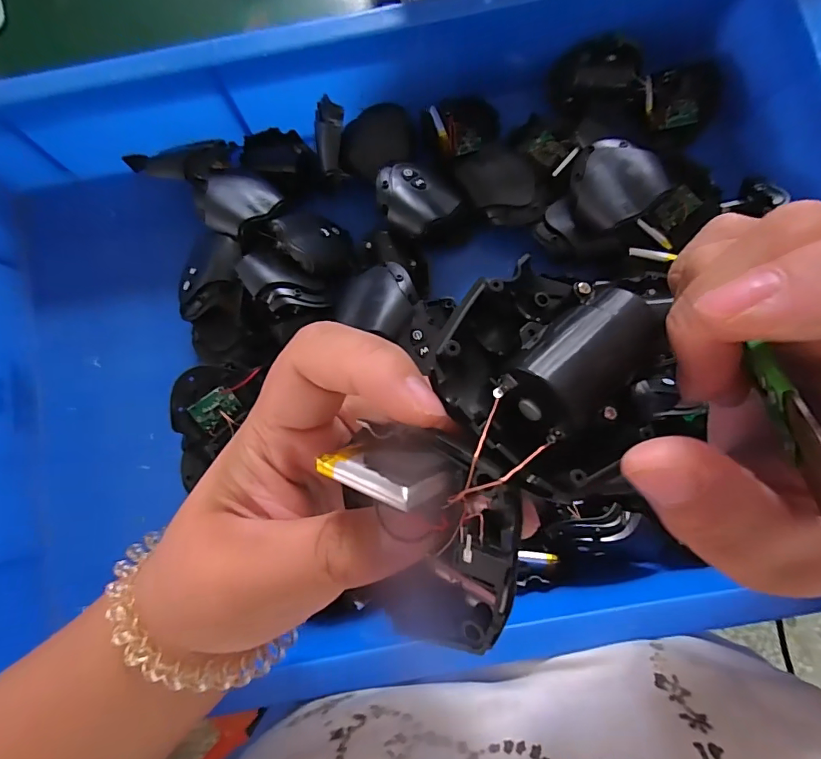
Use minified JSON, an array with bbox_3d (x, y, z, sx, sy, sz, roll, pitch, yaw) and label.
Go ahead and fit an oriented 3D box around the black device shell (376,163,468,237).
[{"bbox_3d":[0.004,-0.117,0.311,0.061,0.017,0.039,33,84,7],"label":"black device shell"}]

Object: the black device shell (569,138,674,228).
[{"bbox_3d":[0.130,-0.124,0.295,0.049,0.025,0.055,-31,71,20],"label":"black device shell"}]

